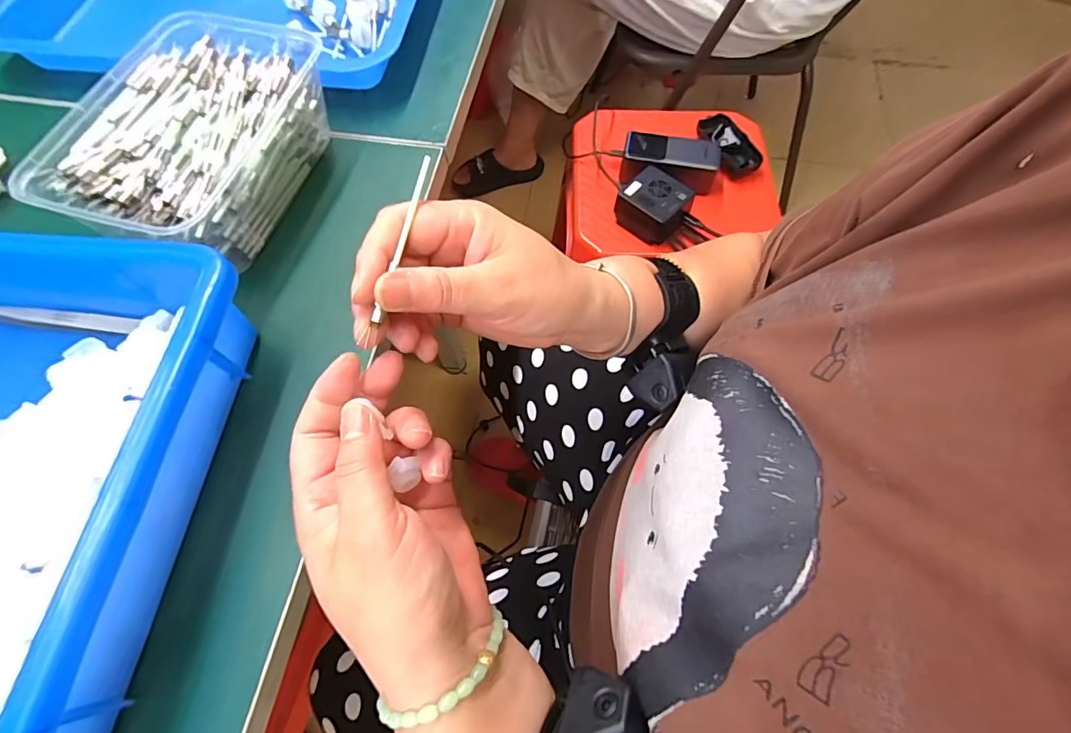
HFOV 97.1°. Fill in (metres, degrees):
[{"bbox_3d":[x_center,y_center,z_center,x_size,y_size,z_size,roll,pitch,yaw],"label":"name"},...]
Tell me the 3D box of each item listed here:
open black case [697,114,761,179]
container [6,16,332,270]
[{"bbox_3d":[0.286,-0.325,0.698,0.047,0.026,0.105,-24,67,-11],"label":"open black case"},{"bbox_3d":[-0.209,-0.141,0.302,0.122,0.056,0.177,17,66,8],"label":"container"}]

